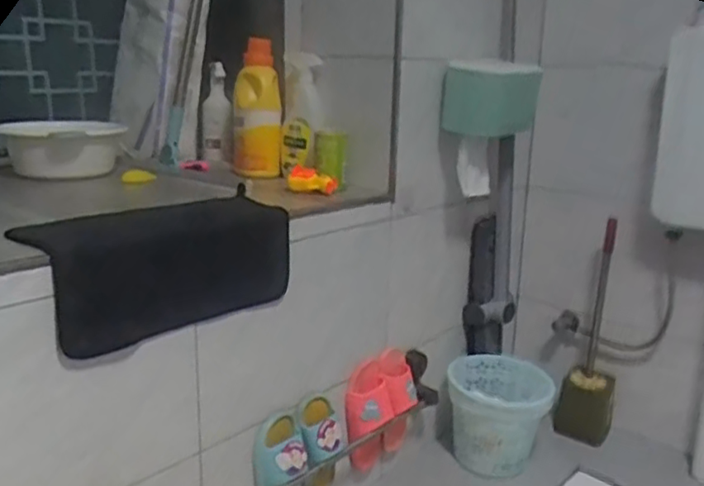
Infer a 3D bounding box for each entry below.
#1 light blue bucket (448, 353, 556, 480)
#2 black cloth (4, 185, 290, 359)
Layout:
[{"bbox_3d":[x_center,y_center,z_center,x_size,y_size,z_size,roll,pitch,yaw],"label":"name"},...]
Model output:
[{"bbox_3d":[0.328,0.385,1.449,0.224,0.196,0.238,4,15,12],"label":"light blue bucket"},{"bbox_3d":[-0.273,0.027,0.955,0.171,0.152,0.390,14,19,41],"label":"black cloth"}]

